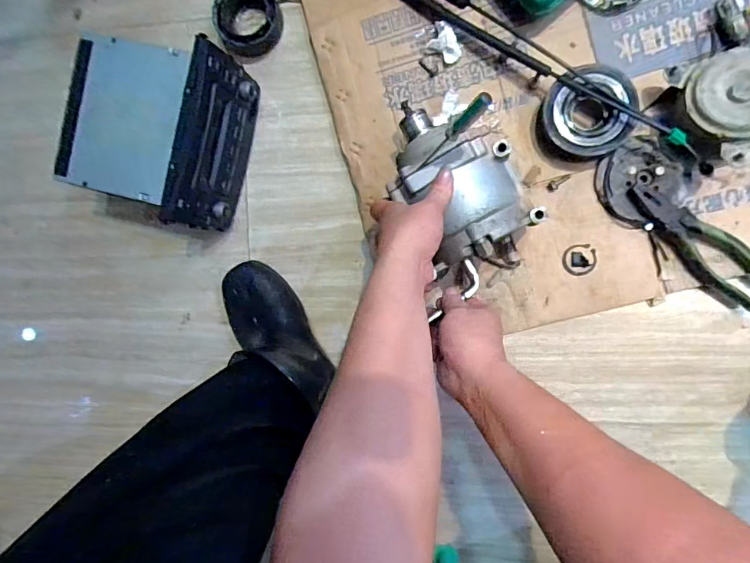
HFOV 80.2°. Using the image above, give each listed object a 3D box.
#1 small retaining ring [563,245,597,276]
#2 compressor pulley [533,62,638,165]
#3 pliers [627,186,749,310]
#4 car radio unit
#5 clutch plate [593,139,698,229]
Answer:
[{"bbox_3d":[0.253,-0.027,0.551,0.040,0.004,0.039,0,91,8],"label":"small retaining ring"},{"bbox_3d":[0.251,-0.199,0.533,0.103,0.044,0.099,0,91,8],"label":"compressor pulley"},{"bbox_3d":[0.379,-0.043,0.523,0.191,0.023,0.054,37,95,6],"label":"pliers"},{"bbox_3d":[-0.285,-0.191,0.582,0.206,0.128,0.202,13,93,7],"label":"car radio unit"},{"bbox_3d":[0.325,-0.122,0.540,0.100,0.007,0.094,0,91,8],"label":"clutch plate"}]

